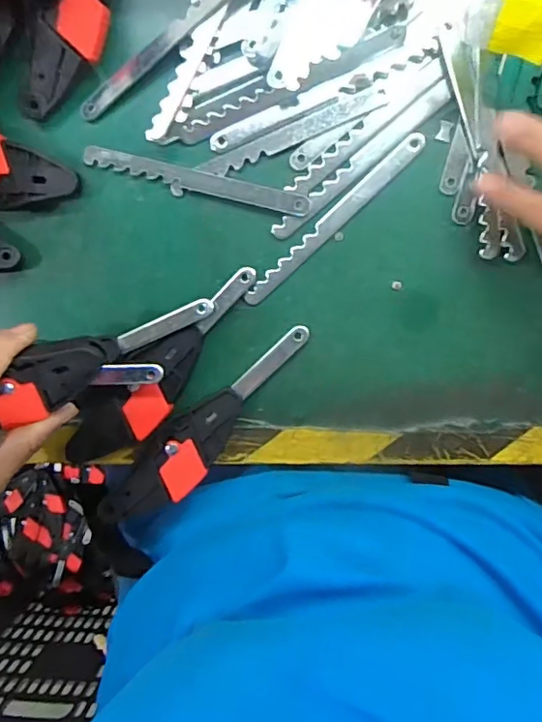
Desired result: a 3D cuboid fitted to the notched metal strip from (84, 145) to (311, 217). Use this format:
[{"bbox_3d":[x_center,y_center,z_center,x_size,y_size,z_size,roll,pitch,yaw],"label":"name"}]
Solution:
[{"bbox_3d":[-0.047,-0.115,0.350,0.145,0.004,0.013,14,94,2],"label":"notched metal strip"}]

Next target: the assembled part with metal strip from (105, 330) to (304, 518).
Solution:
[{"bbox_3d":[-0.046,0.046,0.369,0.040,0.015,0.183,41,99,-2],"label":"assembled part with metal strip"}]

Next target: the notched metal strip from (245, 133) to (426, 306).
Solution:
[{"bbox_3d":[0.040,-0.088,0.350,0.146,0.004,0.014,-43,93,9],"label":"notched metal strip"}]

